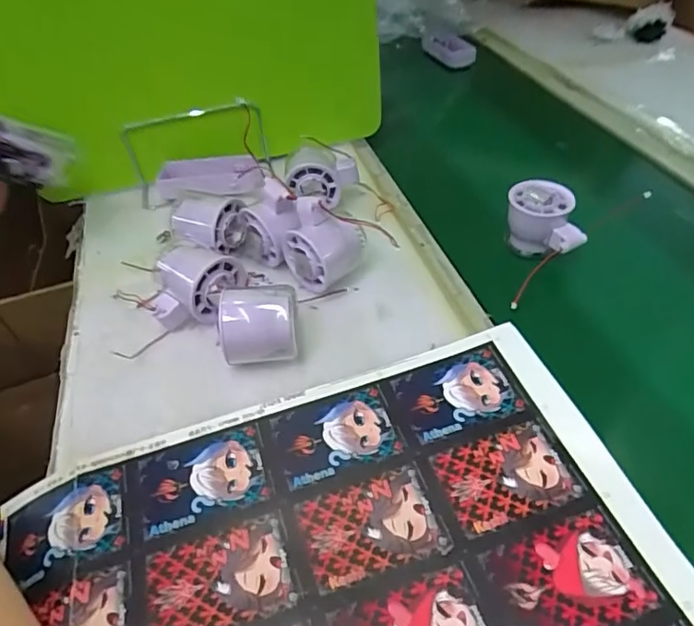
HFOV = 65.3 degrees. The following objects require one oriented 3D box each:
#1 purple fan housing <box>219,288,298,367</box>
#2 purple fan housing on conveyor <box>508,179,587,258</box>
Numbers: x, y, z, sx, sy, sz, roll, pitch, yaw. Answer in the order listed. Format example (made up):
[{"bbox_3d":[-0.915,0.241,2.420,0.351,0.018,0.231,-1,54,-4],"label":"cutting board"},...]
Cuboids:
[{"bbox_3d":[-0.067,0.012,0.419,0.058,0.049,0.048,-8,44,-4],"label":"purple fan housing"},{"bbox_3d":[0.191,-0.088,0.524,0.070,0.063,0.052,10,45,14],"label":"purple fan housing on conveyor"}]

